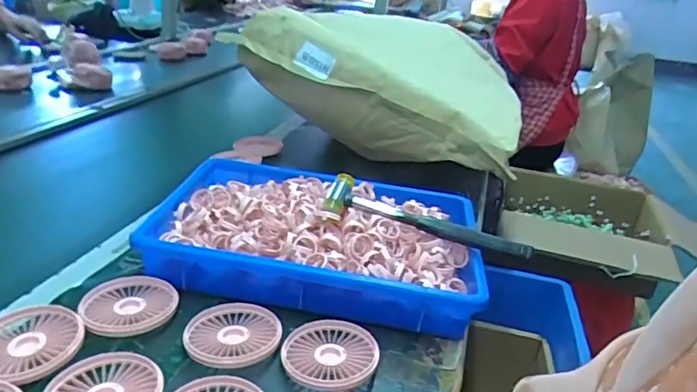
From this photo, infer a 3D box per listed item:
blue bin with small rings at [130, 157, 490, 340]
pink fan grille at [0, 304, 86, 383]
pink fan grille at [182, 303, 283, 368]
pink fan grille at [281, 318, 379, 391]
[{"bbox_3d":[-0.033,0.043,0.644,0.369,0.074,0.250,7,24,3],"label":"blue bin with small rings"},{"bbox_3d":[-0.278,0.126,0.460,0.085,0.013,0.086,5,24,-2],"label":"pink fan grille"},{"bbox_3d":[-0.108,0.131,0.503,0.086,0.014,0.085,2,25,-9],"label":"pink fan grille"},{"bbox_3d":[-0.017,0.146,0.496,0.086,0.012,0.088,5,24,-2],"label":"pink fan grille"}]

